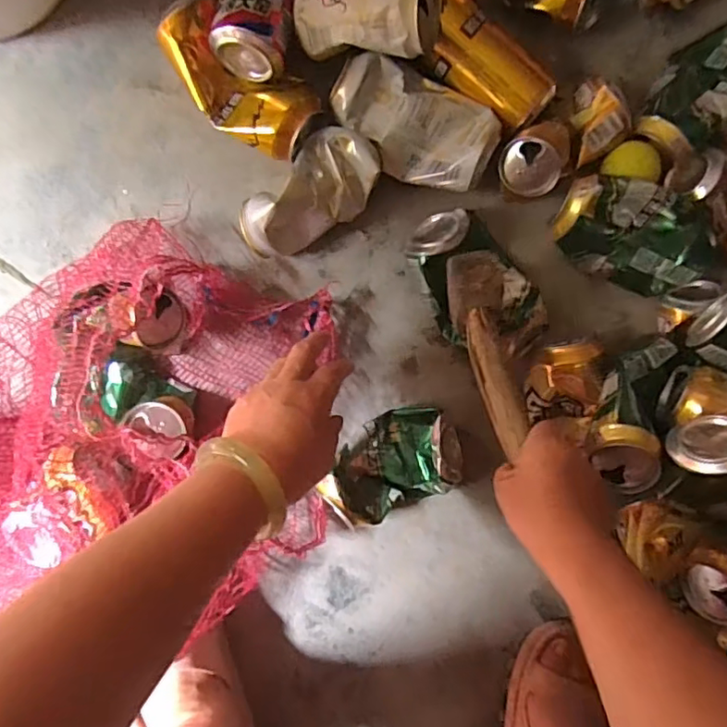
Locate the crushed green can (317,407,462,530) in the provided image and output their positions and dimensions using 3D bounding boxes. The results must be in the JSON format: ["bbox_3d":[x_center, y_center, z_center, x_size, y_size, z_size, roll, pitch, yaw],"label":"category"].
[{"bbox_3d":[0.028,0.093,0.536,0.131,0.056,0.085,-26,93,-6],"label":"crushed green can"}]

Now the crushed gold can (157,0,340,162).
[{"bbox_3d":[-0.110,-0.246,0.525,0.161,0.055,0.084,40,86,-5],"label":"crushed gold can"}]

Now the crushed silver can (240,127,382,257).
[{"bbox_3d":[-0.045,-0.149,0.520,0.074,0.075,0.134,37,86,-6],"label":"crushed silver can"}]

